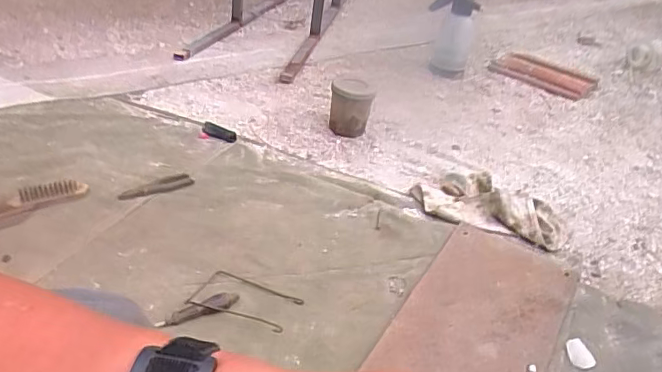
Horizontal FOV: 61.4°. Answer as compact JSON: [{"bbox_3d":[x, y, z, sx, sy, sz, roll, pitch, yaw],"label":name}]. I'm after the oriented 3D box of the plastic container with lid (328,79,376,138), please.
[{"bbox_3d":[0.057,-0.220,1.517,0.117,0.139,0.135,7,36,3],"label":"plastic container with lid"}]

